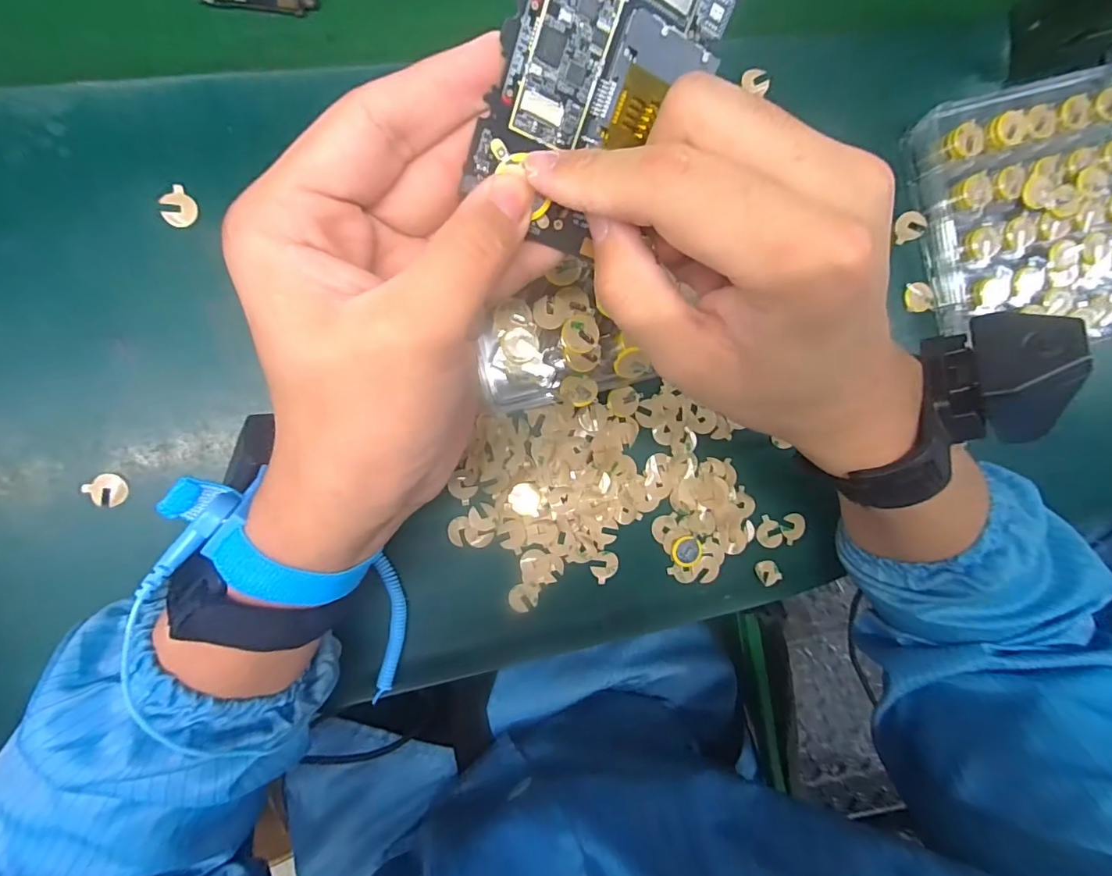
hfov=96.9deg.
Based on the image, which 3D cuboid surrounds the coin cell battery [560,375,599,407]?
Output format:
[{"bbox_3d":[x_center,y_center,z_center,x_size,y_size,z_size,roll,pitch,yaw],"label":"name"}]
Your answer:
[{"bbox_3d":[0.012,-0.025,0.263,0.019,0.004,0.018,-8,76,6],"label":"coin cell battery"}]

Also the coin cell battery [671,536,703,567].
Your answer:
[{"bbox_3d":[0.085,0.073,0.317,0.020,0.004,0.019,0,91,-9],"label":"coin cell battery"}]

